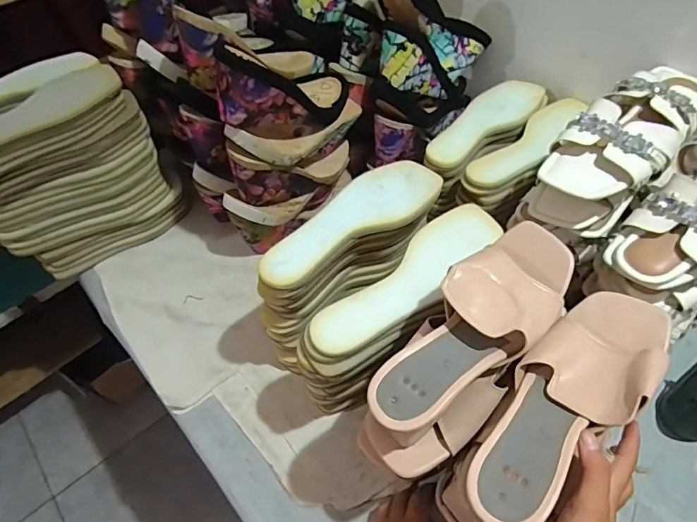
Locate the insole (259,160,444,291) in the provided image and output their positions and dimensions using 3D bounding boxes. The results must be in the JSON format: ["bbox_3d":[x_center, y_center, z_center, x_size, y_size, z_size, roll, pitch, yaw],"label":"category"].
[{"bbox_3d":[0.001,-0.048,0.513,0.241,0.020,0.082,-32,58,-21],"label":"insole"}]

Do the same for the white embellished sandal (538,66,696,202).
[{"bbox_3d":[0.314,-0.149,0.497,0.108,0.048,0.234,35,61,25],"label":"white embellished sandal"}]

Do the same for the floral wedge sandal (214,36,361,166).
[{"bbox_3d":[-0.083,-0.198,0.599,0.072,0.120,0.253,31,25,23],"label":"floral wedge sandal"}]

